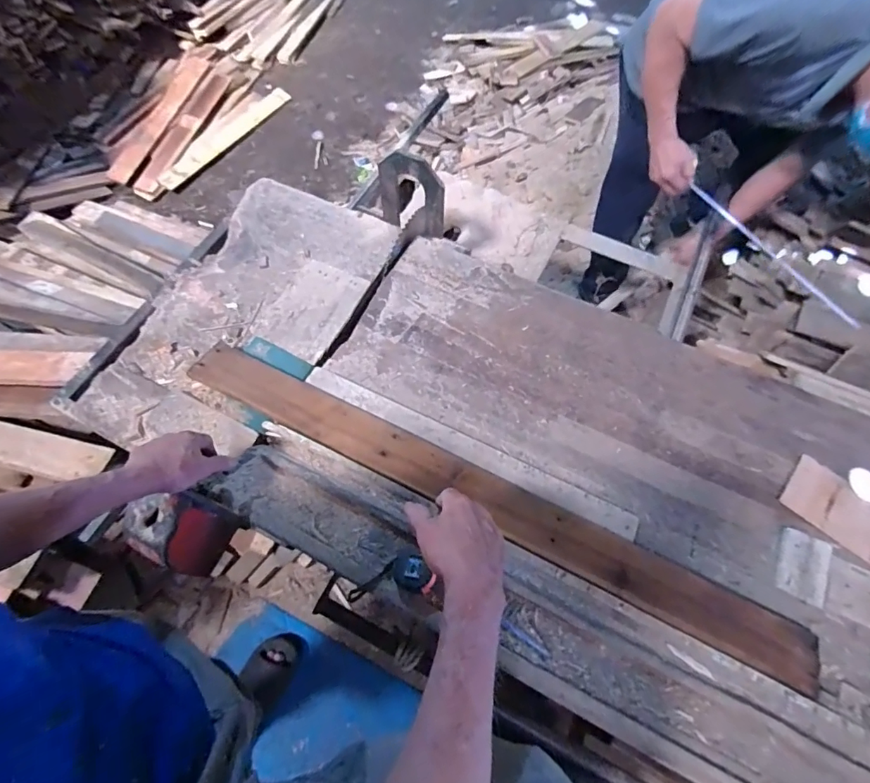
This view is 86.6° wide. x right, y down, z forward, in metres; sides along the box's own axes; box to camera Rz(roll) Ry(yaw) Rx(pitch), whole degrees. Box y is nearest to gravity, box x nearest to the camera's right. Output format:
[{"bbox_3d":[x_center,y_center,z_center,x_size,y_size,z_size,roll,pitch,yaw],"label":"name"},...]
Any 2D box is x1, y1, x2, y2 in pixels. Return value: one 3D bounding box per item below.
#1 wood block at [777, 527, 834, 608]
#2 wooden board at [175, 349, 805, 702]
[{"bbox_3d":[0.596,0.283,0.745,0.069,0.010,0.109,26,60,12],"label":"wood block"},{"bbox_3d":[0.053,0.163,0.763,1.063,0.021,0.086,25,60,11],"label":"wooden board"}]

